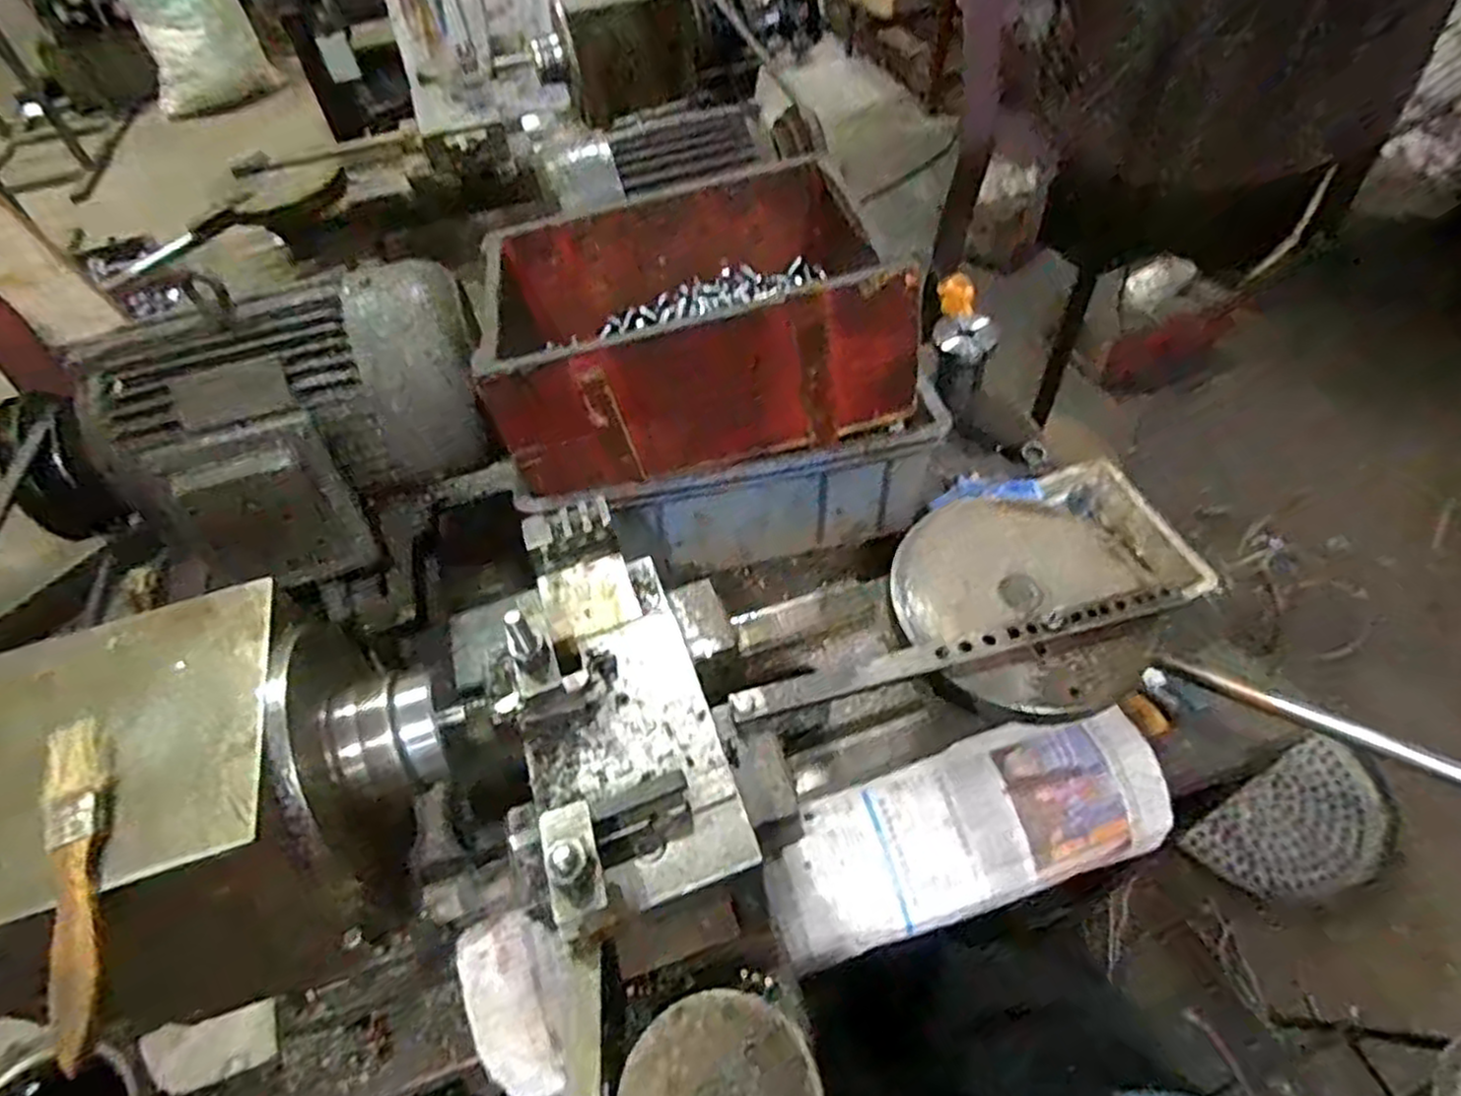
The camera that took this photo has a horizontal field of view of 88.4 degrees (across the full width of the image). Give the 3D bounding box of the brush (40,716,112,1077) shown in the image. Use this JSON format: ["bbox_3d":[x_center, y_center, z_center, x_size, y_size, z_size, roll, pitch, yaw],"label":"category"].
[{"bbox_3d":[-0.285,0.142,0.325,0.023,0.014,0.155,-23,53,-13],"label":"brush"}]

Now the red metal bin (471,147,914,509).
[{"bbox_3d":[-0.036,-0.225,0.705,0.361,0.142,0.269,-12,51,-4],"label":"red metal bin"}]

